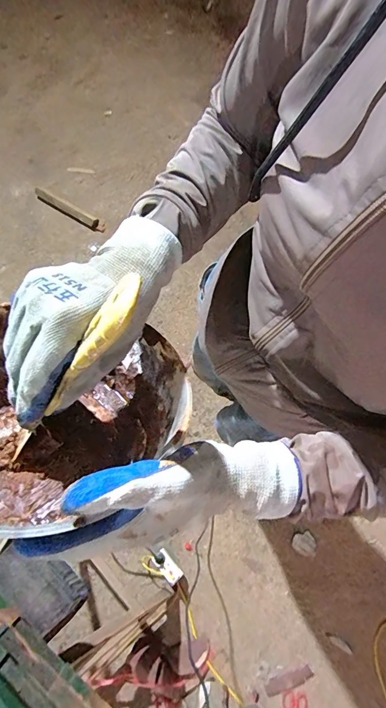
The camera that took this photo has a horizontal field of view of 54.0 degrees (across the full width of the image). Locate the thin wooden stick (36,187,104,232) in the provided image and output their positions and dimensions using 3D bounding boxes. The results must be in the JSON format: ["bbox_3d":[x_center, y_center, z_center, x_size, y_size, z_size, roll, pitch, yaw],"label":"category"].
[{"bbox_3d":[-0.472,-0.552,1.456,0.303,0.020,0.047,30,81,5],"label":"thin wooden stick"}]

